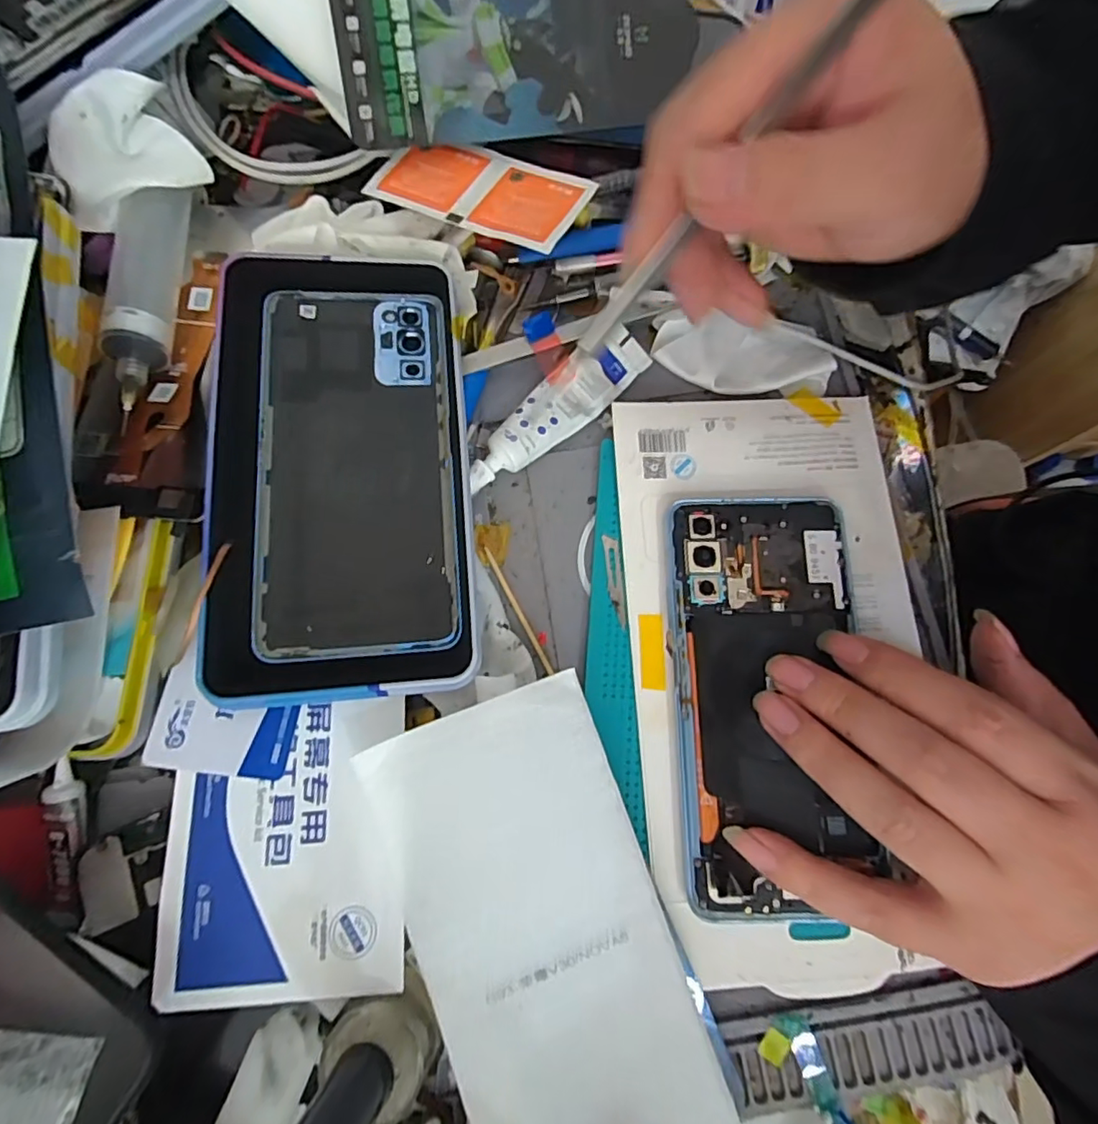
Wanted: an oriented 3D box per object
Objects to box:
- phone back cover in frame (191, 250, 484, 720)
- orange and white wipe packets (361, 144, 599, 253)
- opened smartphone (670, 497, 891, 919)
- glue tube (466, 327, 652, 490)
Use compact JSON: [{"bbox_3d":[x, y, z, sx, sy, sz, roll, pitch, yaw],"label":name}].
[{"bbox_3d":[-0.085,-0.042,0.226,0.102,0.020,0.186,-6,76,-2],"label":"phone back cover in frame"},{"bbox_3d":[-0.032,-0.173,0.261,0.097,0.006,0.047,25,71,13],"label":"orange and white wipe packets"},{"bbox_3d":[0.084,0.050,0.224,0.072,0.007,0.158,6,76,1],"label":"opened smartphone"},{"bbox_3d":[0.001,-0.069,0.257,0.097,0.015,0.027,-40,79,-9],"label":"glue tube"}]

